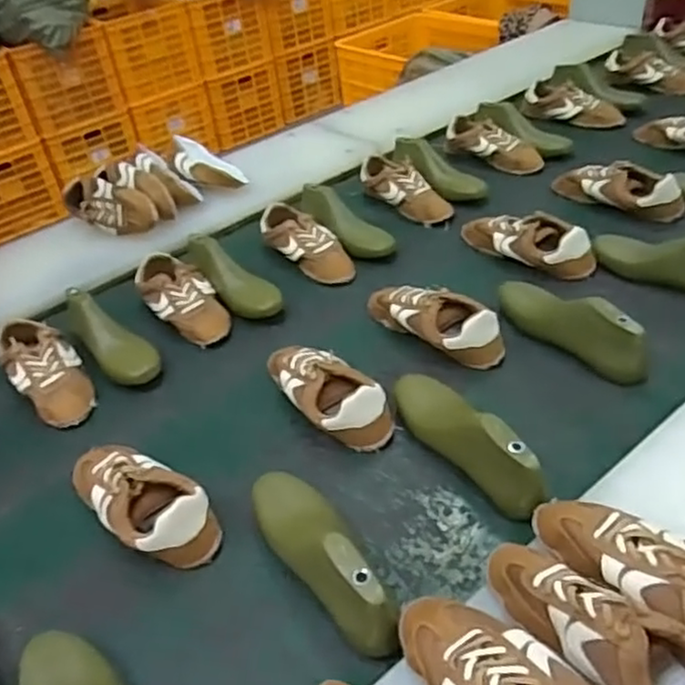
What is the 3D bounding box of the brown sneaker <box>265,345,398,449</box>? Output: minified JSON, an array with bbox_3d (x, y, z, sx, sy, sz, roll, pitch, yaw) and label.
[{"bbox_3d":[-0.029,0.058,0.880,0.088,0.070,0.231,-30,45,-24],"label":"brown sneaker"}]

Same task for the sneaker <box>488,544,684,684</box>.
[{"bbox_3d":[0.211,0.229,0.530,0.075,0.072,0.234,-30,45,-24],"label":"sneaker"}]

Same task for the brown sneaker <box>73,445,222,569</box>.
[{"bbox_3d":[-0.238,0.179,0.777,0.228,0.067,0.093,25,50,33],"label":"brown sneaker"}]

